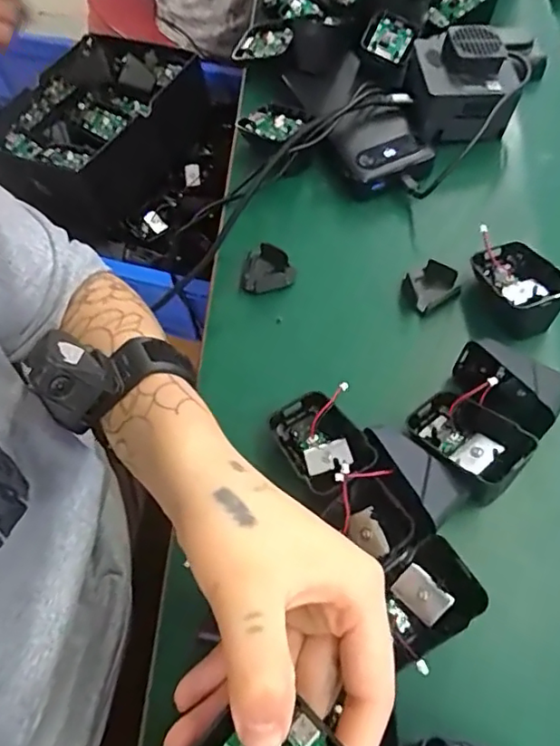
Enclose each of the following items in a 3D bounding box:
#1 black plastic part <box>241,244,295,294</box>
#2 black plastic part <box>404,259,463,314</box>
[{"bbox_3d":[-0.007,-0.077,0.420,0.036,0.020,0.038,0,62,1],"label":"black plastic part"},{"bbox_3d":[0.108,-0.060,0.406,0.036,0.021,0.036,30,67,16],"label":"black plastic part"}]

